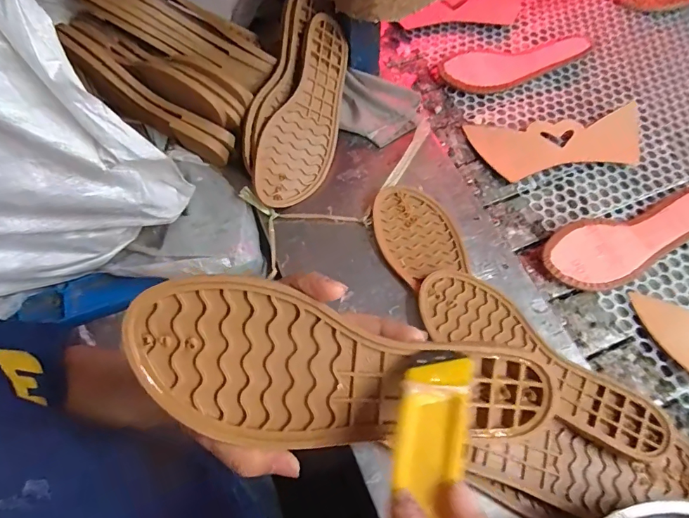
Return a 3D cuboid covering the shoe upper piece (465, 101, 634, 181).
[{"bbox_3d":[0.277,-0.149,0.530,0.221,0.008,0.090,-5,65,-1],"label":"shoe upper piece"}]

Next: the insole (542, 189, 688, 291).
[{"bbox_3d":[0.324,-0.024,0.463,0.212,0.024,0.076,-20,66,-8],"label":"insole"}]

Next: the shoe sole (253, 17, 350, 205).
[{"bbox_3d":[-0.037,-0.166,0.473,0.082,0.011,0.228,28,75,-31],"label":"shoe sole"}]

